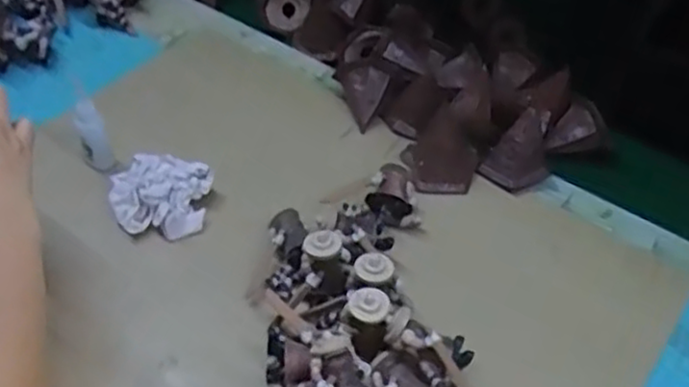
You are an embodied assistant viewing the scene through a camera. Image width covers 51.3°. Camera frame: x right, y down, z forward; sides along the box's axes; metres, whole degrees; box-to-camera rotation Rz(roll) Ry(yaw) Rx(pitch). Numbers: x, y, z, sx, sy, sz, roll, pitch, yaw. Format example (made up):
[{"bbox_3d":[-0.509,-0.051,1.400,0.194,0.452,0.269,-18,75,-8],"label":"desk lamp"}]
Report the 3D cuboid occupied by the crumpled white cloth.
[{"bbox_3d":[-0.153,-0.001,0.596,0.077,0.025,0.077,8,46,3],"label":"crumpled white cloth"}]

